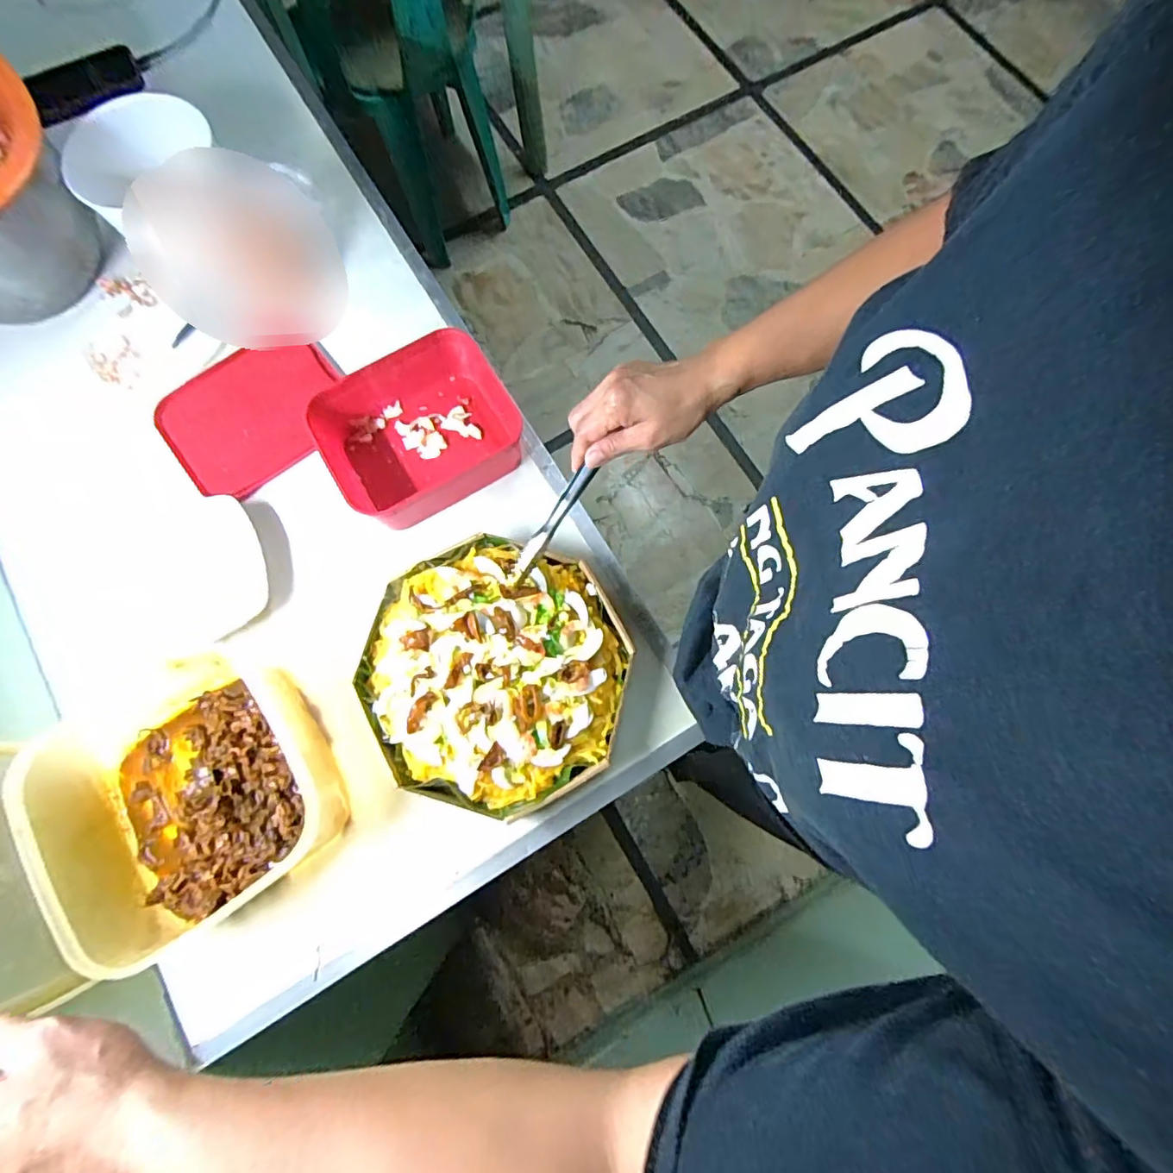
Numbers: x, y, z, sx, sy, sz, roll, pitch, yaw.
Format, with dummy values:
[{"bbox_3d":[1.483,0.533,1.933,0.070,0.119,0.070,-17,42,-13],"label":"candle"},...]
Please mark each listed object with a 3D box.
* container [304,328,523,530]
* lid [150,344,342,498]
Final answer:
[{"bbox_3d":[-0.178,-0.168,0.596,0.204,0.065,0.161,-33,78,-7],"label":"container"},{"bbox_3d":[-0.382,-0.199,0.630,0.189,0.019,0.155,-36,79,-8],"label":"lid"}]

